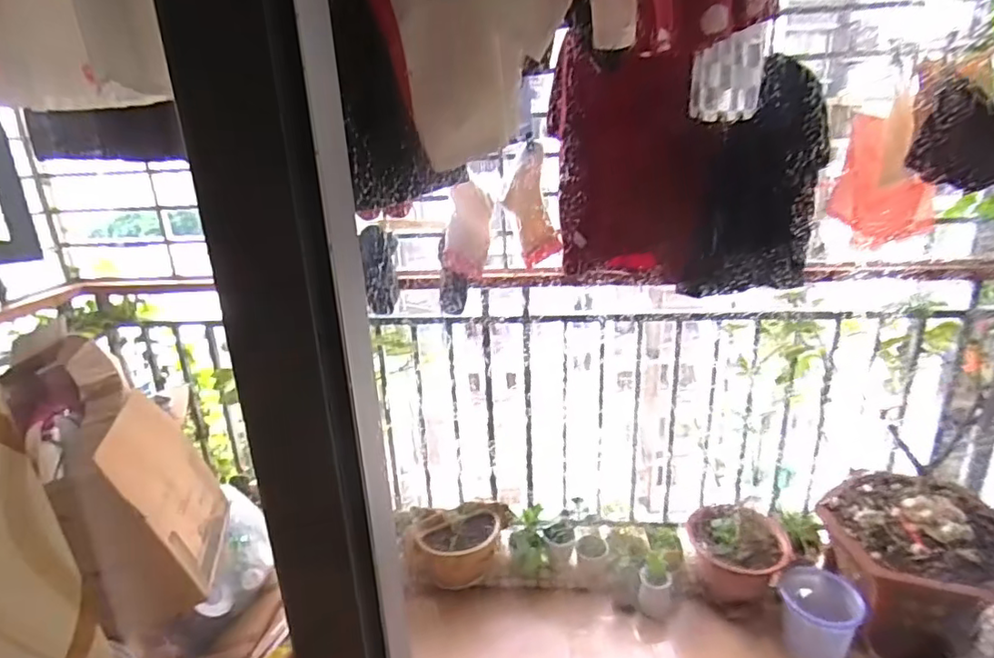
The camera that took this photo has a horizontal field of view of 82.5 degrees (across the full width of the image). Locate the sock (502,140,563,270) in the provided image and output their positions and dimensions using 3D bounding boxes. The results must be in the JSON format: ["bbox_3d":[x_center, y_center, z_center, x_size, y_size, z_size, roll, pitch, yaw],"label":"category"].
[{"bbox_3d":[0.108,-0.386,1.770,0.164,0.356,0.021,1,20,8],"label":"sock"}]

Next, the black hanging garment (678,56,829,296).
[{"bbox_3d":[0.759,-0.409,1.687,0.356,0.626,0.125,3,20,14],"label":"black hanging garment"}]

